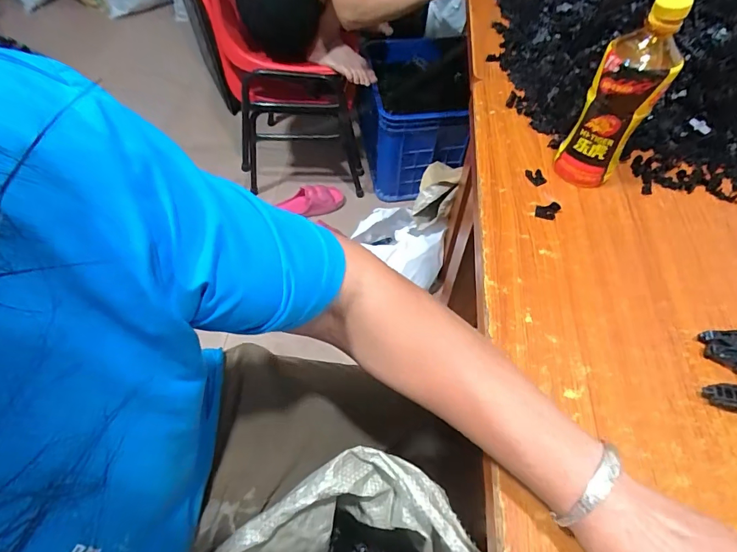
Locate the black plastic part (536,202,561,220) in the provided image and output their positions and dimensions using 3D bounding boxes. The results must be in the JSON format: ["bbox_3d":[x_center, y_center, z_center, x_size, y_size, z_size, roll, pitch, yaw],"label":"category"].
[{"bbox_3d":[0.208,-0.077,0.481,0.024,0.012,0.021,23,58,16],"label":"black plastic part"}]

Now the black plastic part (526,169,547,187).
[{"bbox_3d":[0.210,-0.123,0.515,0.020,0.011,0.023,-22,57,-14],"label":"black plastic part"}]

